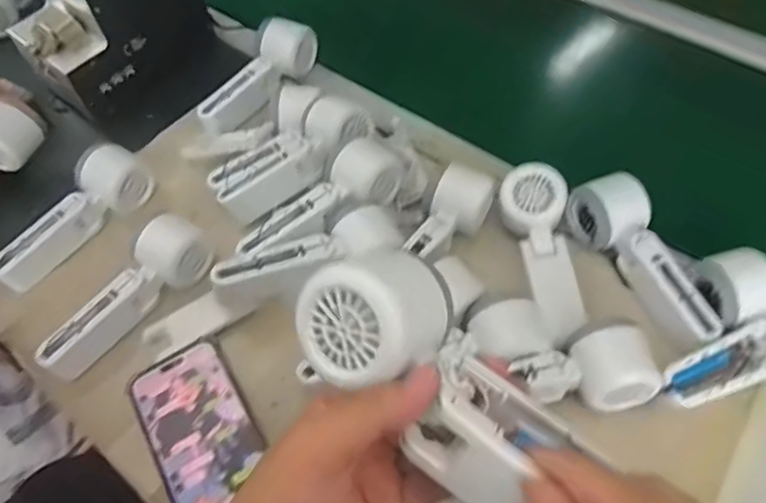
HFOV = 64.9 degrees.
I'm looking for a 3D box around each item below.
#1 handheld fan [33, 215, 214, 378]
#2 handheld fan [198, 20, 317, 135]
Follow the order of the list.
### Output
[{"bbox_3d":[-0.222,0.037,0.522,0.047,0.050,0.166,33,62,23],"label":"handheld fan"},{"bbox_3d":[-0.142,-0.197,0.674,0.049,0.056,0.164,32,62,23],"label":"handheld fan"}]

